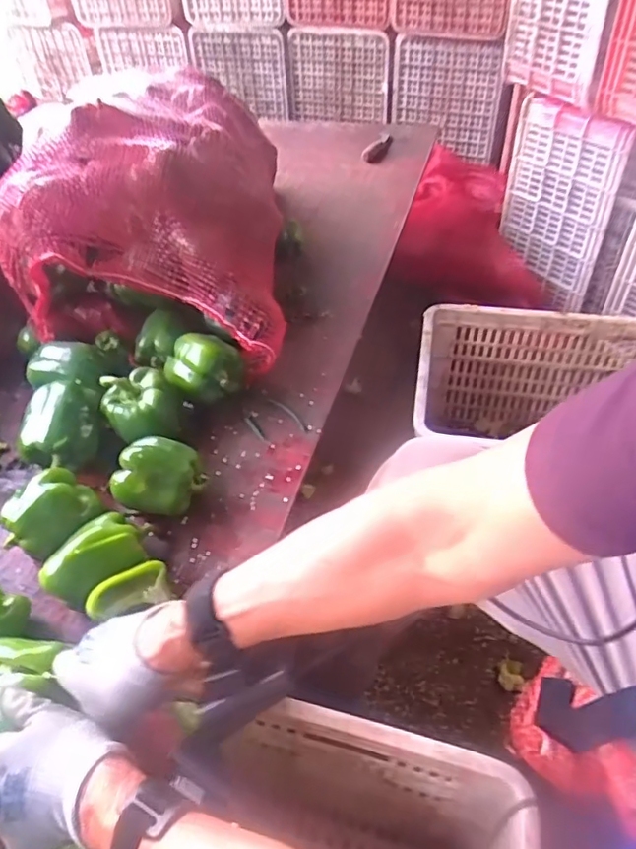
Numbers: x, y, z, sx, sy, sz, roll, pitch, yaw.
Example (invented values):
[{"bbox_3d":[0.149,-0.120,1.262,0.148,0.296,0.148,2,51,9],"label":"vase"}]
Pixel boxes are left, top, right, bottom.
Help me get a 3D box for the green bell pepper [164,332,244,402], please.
[{"bbox_3d":[-0.161,-0.084,0.821,0.101,0.094,0.100,-1,44,1],"label":"green bell pepper"}]

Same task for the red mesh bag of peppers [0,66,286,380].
[{"bbox_3d":[-0.252,-0.338,0.917,0.380,0.251,0.504,-2,44,1],"label":"red mesh bag of peppers"}]

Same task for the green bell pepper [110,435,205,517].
[{"bbox_3d":[-0.192,0.065,0.695,0.088,0.085,0.083,8,45,10],"label":"green bell pepper"}]

